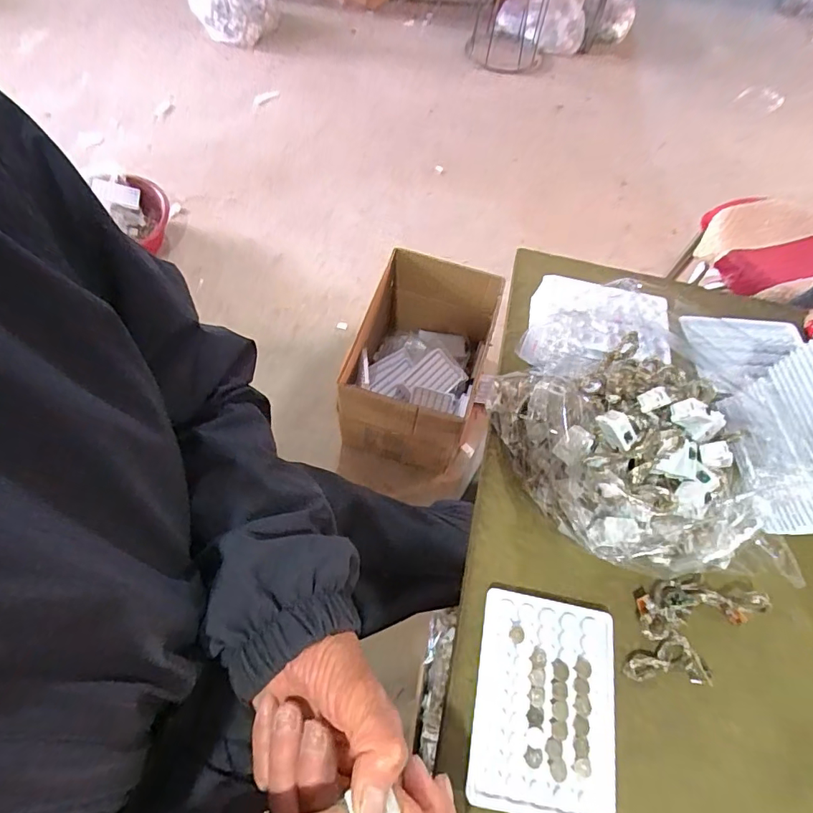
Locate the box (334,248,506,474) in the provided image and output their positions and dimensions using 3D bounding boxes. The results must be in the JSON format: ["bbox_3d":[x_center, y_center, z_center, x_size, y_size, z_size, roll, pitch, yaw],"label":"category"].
[{"bbox_3d":[0.021,-0.106,1.155,0.291,0.310,0.423,17,61,5],"label":"box"}]

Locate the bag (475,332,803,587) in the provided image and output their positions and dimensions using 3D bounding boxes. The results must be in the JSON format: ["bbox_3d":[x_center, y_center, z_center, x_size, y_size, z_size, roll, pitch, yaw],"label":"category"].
[{"bbox_3d":[0.190,0.044,0.370,0.238,0.113,0.156,9,61,1],"label":"bag"}]

